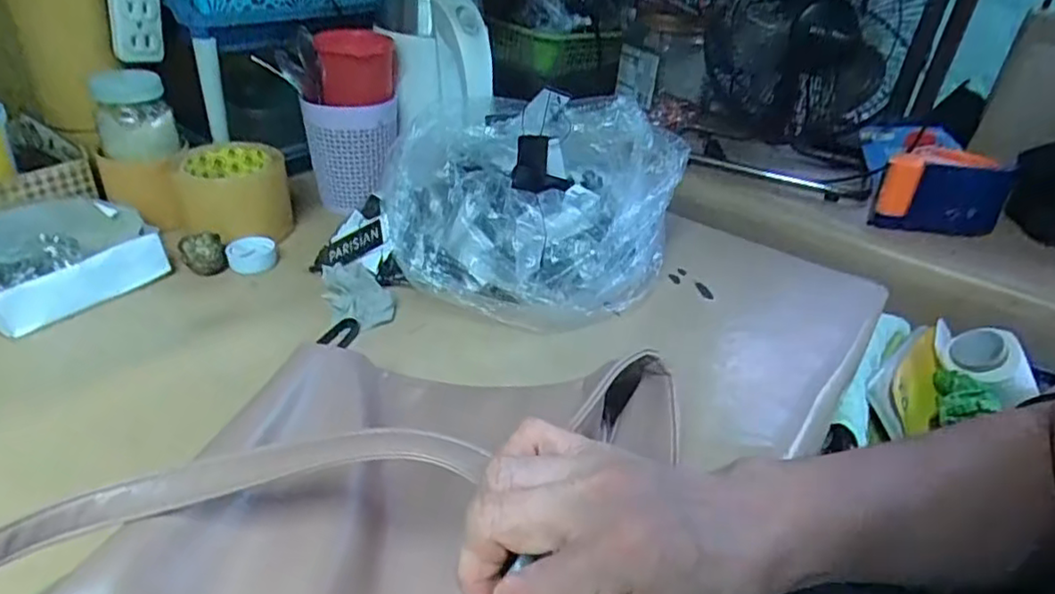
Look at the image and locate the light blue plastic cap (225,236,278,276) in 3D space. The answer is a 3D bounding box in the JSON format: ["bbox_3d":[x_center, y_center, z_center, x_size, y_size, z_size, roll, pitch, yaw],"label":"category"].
[{"bbox_3d":[-0.251,-0.037,0.590,0.042,0.021,0.036,-6,35,-18],"label":"light blue plastic cap"}]

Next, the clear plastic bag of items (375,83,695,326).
[{"bbox_3d":[0.000,-0.079,0.575,0.237,0.141,0.211,16,34,15],"label":"clear plastic bag of items"}]

